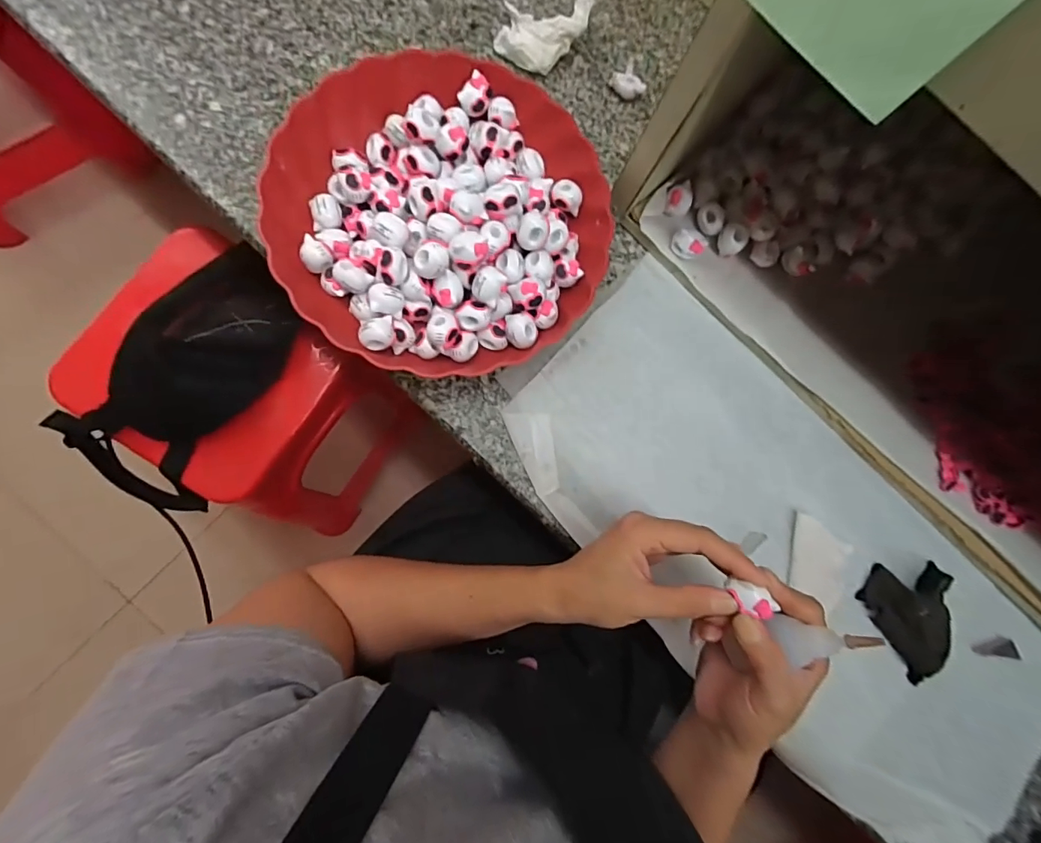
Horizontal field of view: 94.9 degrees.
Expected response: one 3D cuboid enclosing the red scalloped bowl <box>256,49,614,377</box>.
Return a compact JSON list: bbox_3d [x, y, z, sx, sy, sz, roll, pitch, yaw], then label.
[{"bbox_3d":[-0.058,-0.154,0.358,0.236,0.060,0.233,1,82,-7],"label":"red scalloped bowl"}]

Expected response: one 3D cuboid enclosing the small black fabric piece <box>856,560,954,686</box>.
[{"bbox_3d":[0.307,0.155,0.374,0.069,0.023,0.088,18,81,-5],"label":"small black fabric piece"}]

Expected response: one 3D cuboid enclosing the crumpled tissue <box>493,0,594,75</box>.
[{"bbox_3d":[0.020,-0.334,0.404,0.066,0.022,0.068,23,80,-4],"label":"crumpled tissue"}]

